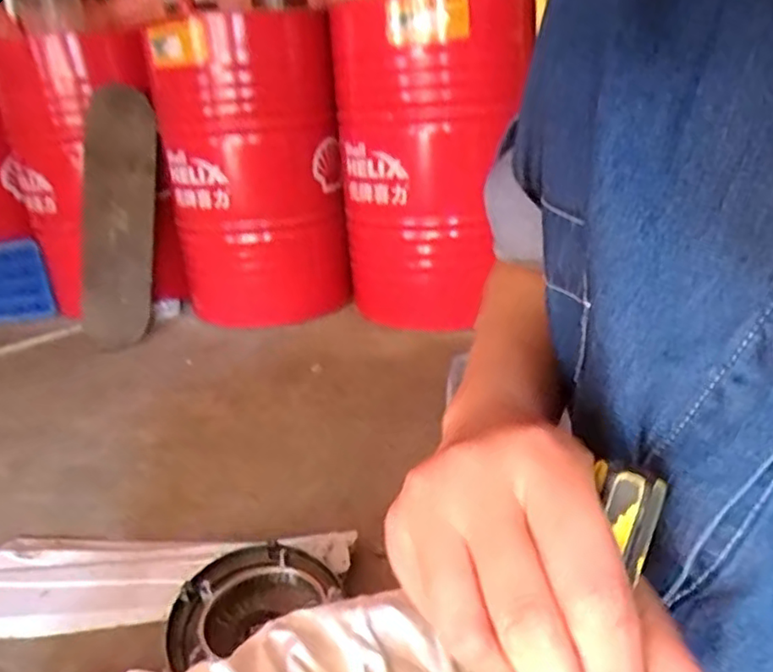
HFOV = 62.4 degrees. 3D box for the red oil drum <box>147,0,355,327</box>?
[{"bbox_3d":[-0.384,-0.484,1.872,0.563,0.832,0.470,-6,22,-4],"label":"red oil drum"}]

